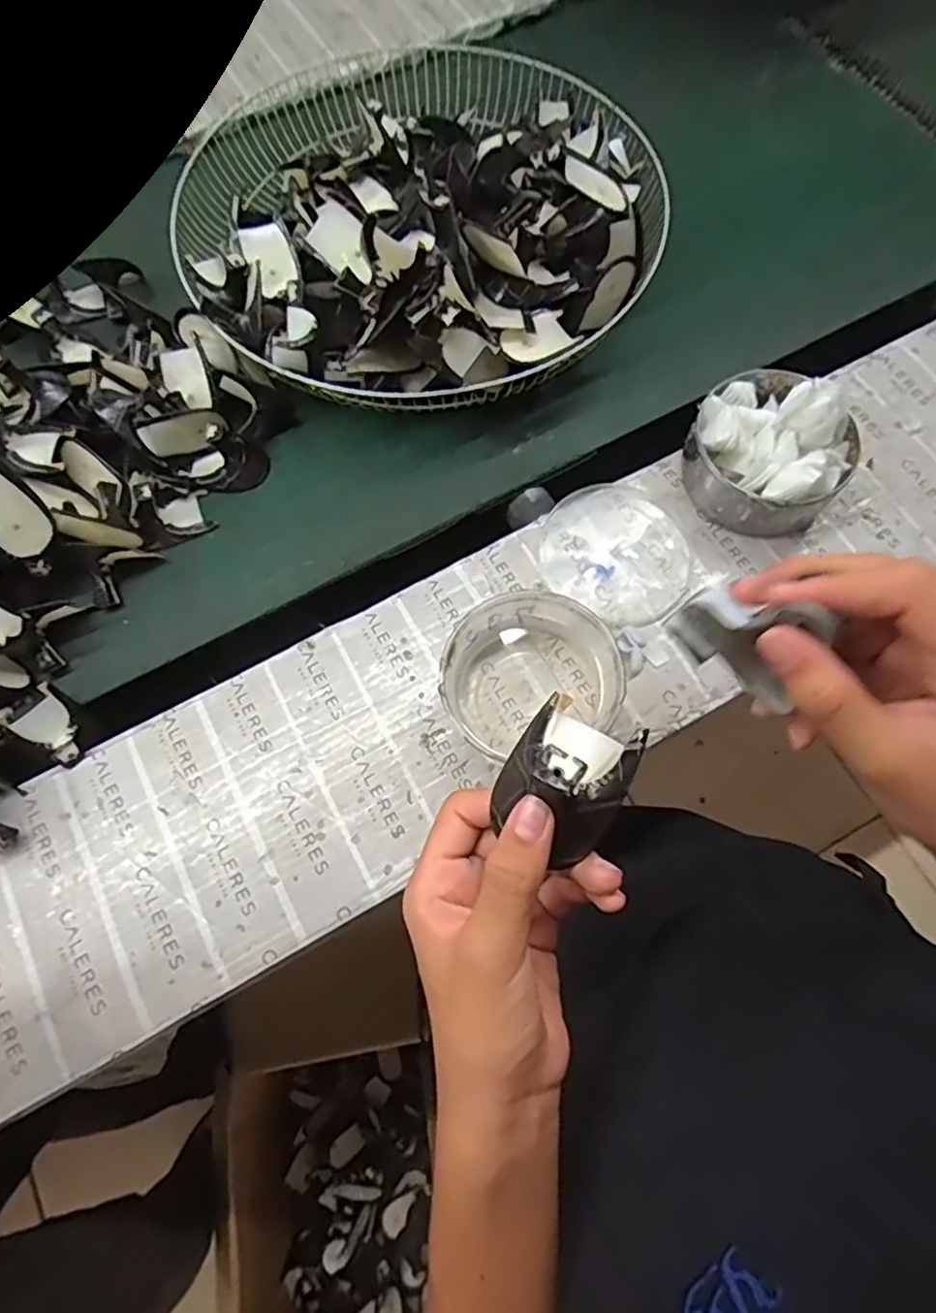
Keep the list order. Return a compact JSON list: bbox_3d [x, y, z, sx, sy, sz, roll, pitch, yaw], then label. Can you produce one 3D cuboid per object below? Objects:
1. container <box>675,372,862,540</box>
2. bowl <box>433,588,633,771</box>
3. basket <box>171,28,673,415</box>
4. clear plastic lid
[{"bbox_3d":[0.228,-0.158,0.494,0.113,0.085,0.110,-1,70,1],"label":"container"},{"bbox_3d":[0.043,0.017,0.449,0.111,0.059,0.107,-1,70,1],"label":"bowl"},{"bbox_3d":[-0.042,-0.427,0.595,0.406,0.136,0.432,8,70,5],"label":"basket"},{"bbox_3d":[0.116,-0.082,0.514,0.116,0.005,0.106,-1,70,1],"label":"clear plastic lid"}]

